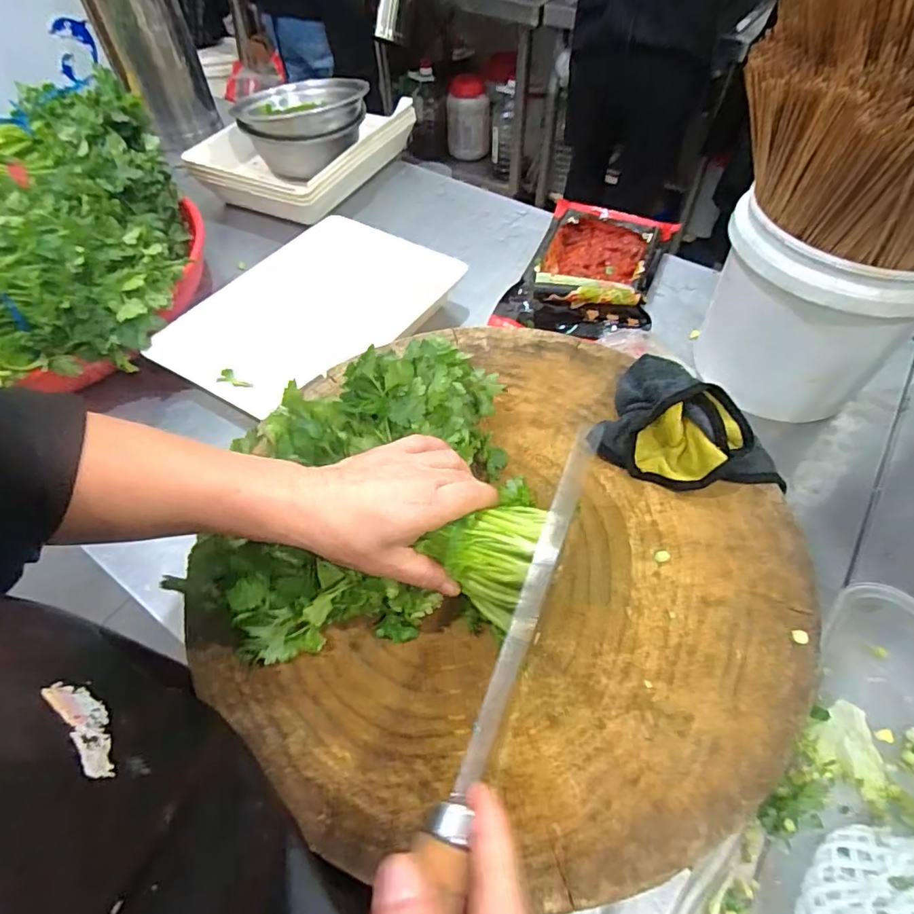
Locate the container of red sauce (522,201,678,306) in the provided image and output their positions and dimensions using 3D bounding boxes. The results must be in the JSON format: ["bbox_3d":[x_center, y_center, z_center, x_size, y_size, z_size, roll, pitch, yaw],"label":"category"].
[{"bbox_3d":[0.194,-0.274,0.737,0.172,0.053,0.238,17,56,13],"label":"container of red sauce"}]

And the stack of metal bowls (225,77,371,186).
[{"bbox_3d":[-0.250,-0.536,0.885,0.204,0.131,0.195,-1,54,0],"label":"stack of metal bowls"}]

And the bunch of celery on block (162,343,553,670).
[{"bbox_3d":[-0.064,0.012,0.382,0.235,0.102,0.224,-3,54,-1],"label":"bunch of celery on block"}]

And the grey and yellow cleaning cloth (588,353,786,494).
[{"bbox_3d":[0.193,-0.026,0.429,0.147,0.067,0.099,30,60,21],"label":"grey and yellow cleaning cloth"}]

